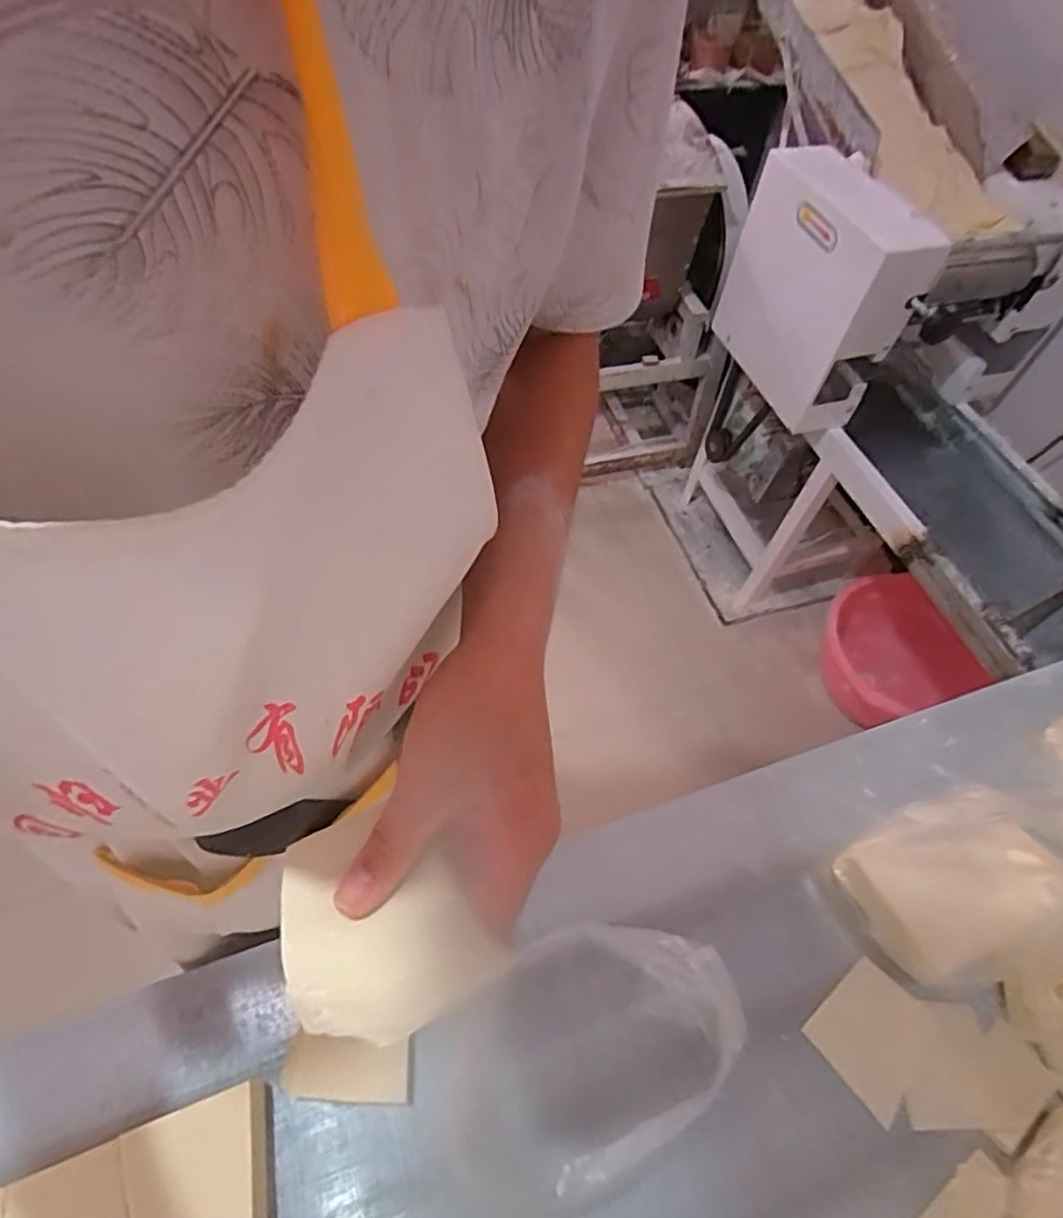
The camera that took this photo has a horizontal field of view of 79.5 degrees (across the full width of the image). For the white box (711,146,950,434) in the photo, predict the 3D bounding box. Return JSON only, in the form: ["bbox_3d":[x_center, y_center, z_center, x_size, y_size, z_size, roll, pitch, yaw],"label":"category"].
[{"bbox_3d":[0.511,-0.585,1.190,0.139,0.355,0.383,-11,58,-11],"label":"white box"}]

